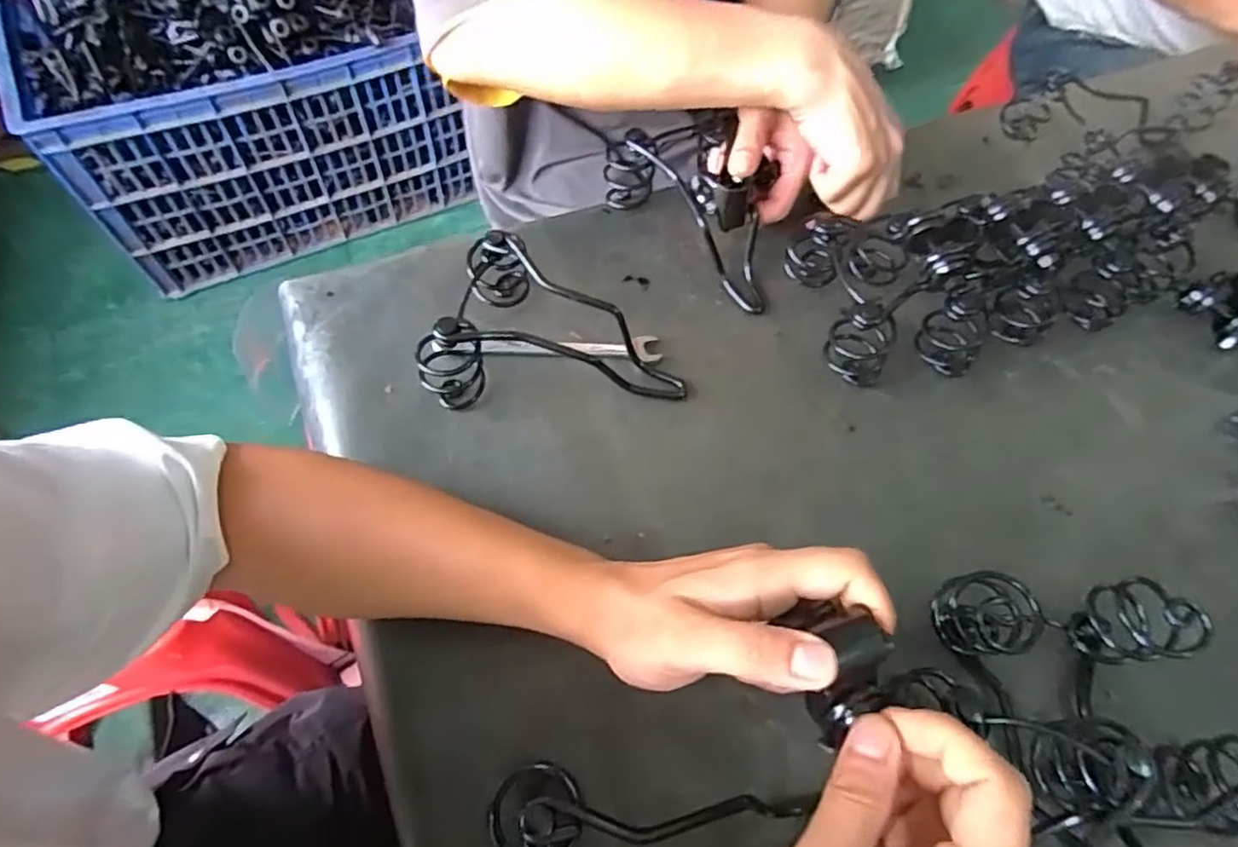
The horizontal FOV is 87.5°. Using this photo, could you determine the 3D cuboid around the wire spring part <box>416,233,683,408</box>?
[{"bbox_3d":[-0.048,-0.078,0.462,0.182,0.067,0.107,-3,60,-4],"label":"wire spring part"}]

